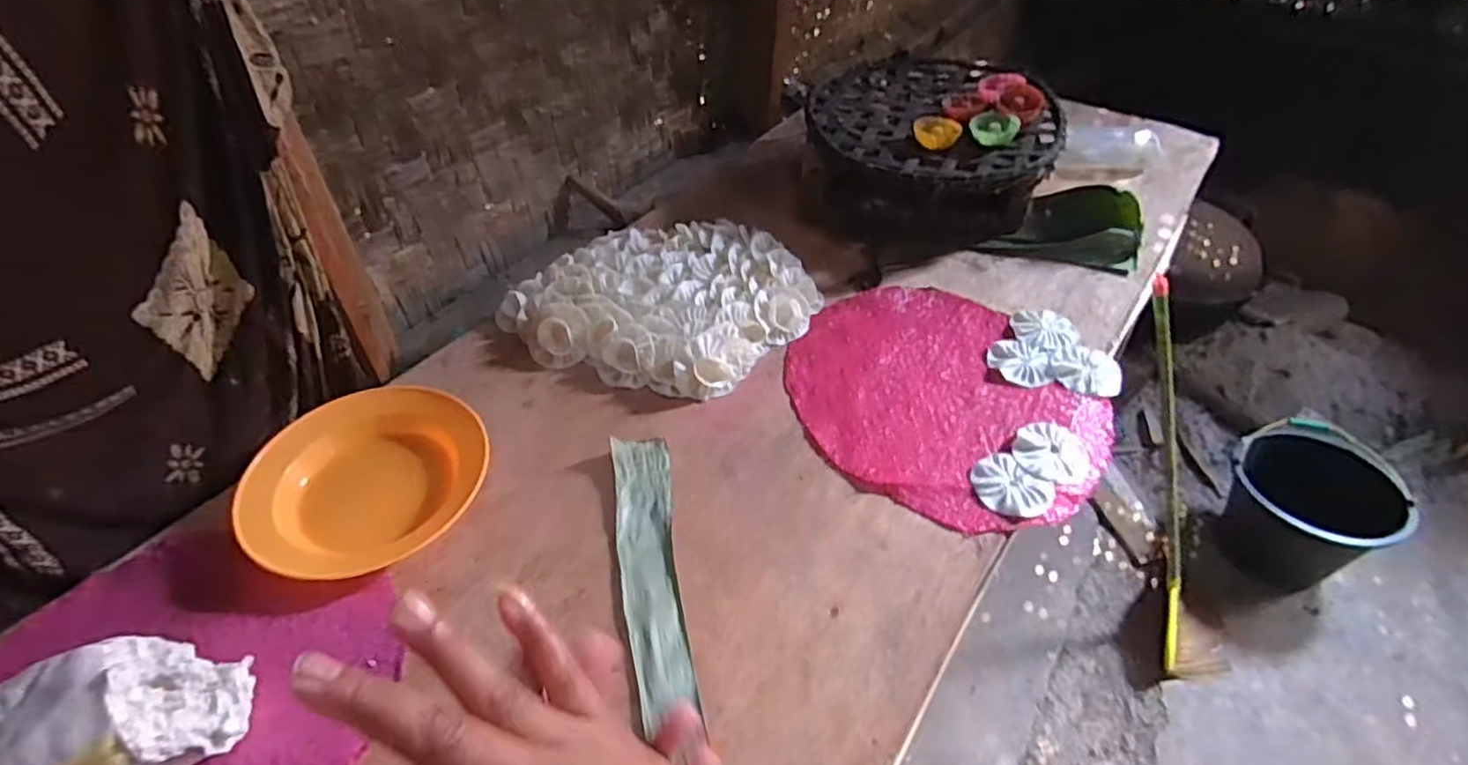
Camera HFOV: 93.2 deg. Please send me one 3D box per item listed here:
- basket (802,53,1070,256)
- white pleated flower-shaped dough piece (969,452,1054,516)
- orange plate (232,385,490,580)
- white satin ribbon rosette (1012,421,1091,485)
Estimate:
[{"bbox_3d":[0.284,-0.363,1.041,0.332,0.157,0.379,2,46,3],"label":"basket"},{"bbox_3d":[0.272,0.104,0.685,0.066,0.005,0.076,-35,55,-28],"label":"white pleated flower-shaped dough piece"},{"bbox_3d":[-0.354,0.090,0.675,0.213,0.040,0.198,0,46,0],"label":"orange plate"},{"bbox_3d":[0.327,0.071,0.716,0.074,0.006,0.073,12,47,12],"label":"white satin ribbon rosette"}]

